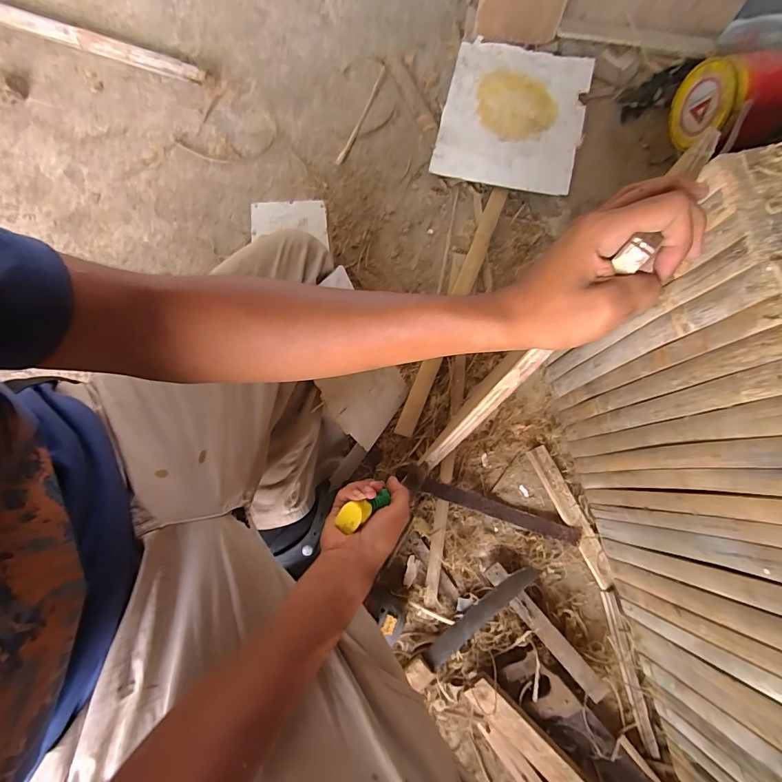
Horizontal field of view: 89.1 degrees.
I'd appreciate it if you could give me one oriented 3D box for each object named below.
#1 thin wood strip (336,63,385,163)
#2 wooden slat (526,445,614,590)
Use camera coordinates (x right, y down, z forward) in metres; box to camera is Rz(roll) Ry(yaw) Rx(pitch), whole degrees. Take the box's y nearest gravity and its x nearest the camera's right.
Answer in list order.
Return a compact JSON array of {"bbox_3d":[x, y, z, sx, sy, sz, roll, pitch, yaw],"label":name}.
[{"bbox_3d":[-0.062,-0.604,0.869,0.014,0.009,0.274,22,79,0],"label":"thin wood strip"},{"bbox_3d":[0.316,0.215,0.690,0.036,0.017,0.254,-26,83,-8],"label":"wooden slat"}]

